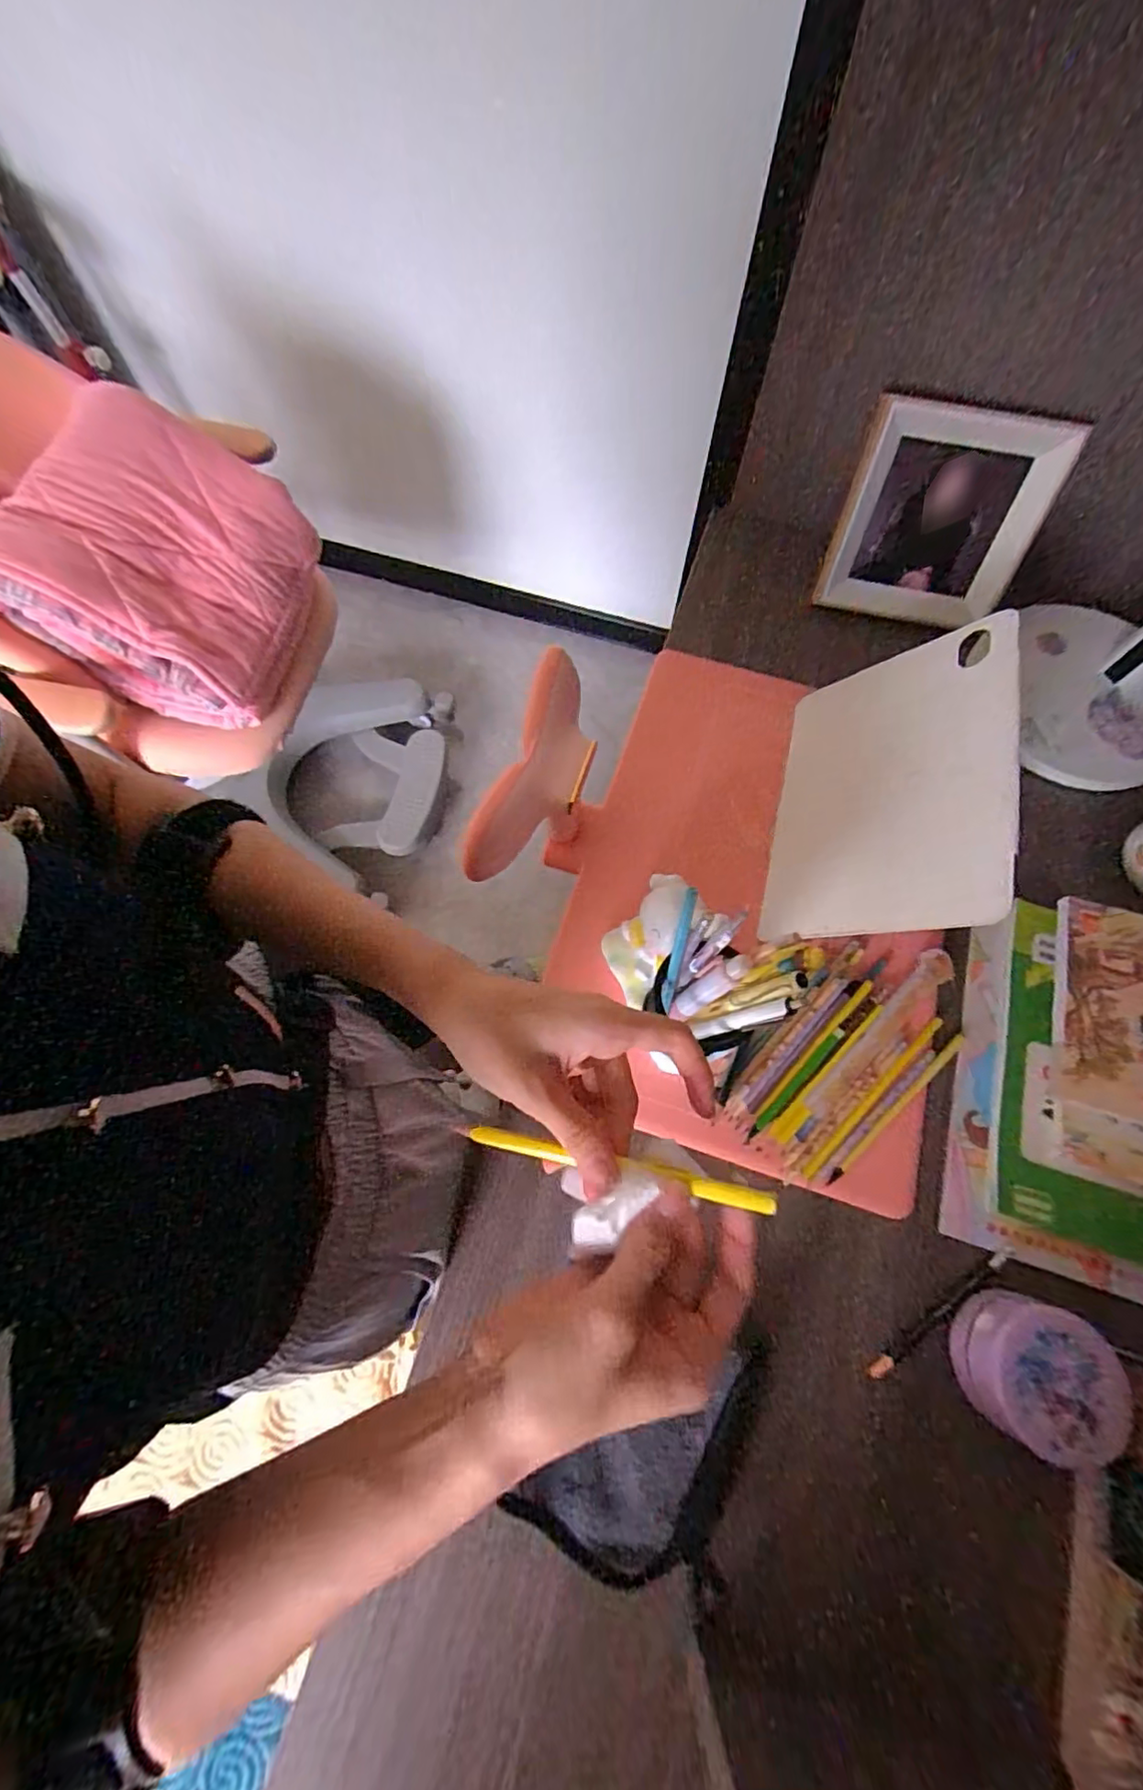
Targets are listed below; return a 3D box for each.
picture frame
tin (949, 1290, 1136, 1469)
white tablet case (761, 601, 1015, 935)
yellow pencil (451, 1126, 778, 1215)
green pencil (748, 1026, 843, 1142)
[{"bbox_3d":[0.365,-0.370,0.600,0.181,0.180,0.024,15,35,7],"label":"picture frame"},{"bbox_3d":[0.308,0.318,0.405,0.086,0.059,0.083,0,69,0],"label":"tin"},{"bbox_3d":[0.254,-0.091,0.497,0.016,0.191,0.269,32,65,-30],"label":"white tablet case"},{"bbox_3d":[0.013,0.112,0.251,0.136,0.008,0.009,4,69,19],"label":"yellow pencil"},{"bbox_3d":[0.177,0.148,0.476,0.115,0.004,0.008,-41,74,-13],"label":"green pencil"}]

